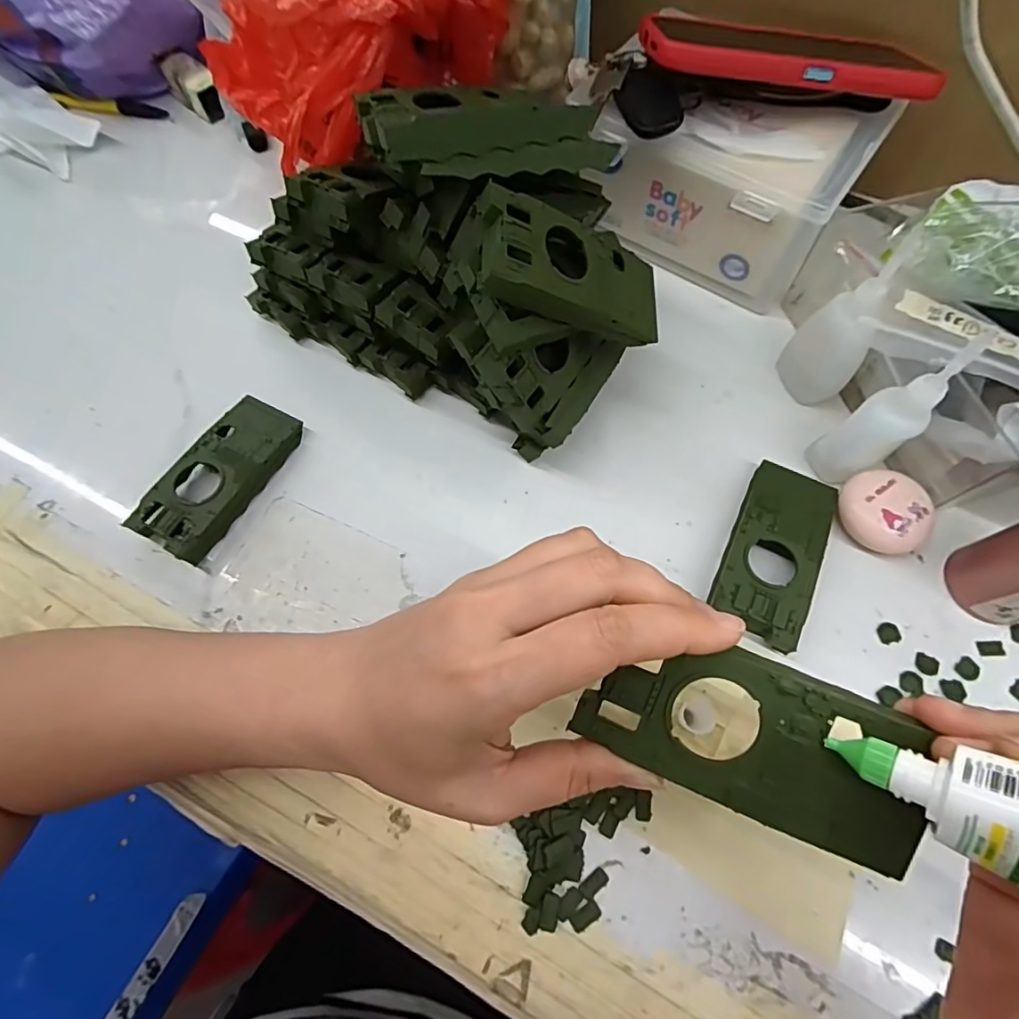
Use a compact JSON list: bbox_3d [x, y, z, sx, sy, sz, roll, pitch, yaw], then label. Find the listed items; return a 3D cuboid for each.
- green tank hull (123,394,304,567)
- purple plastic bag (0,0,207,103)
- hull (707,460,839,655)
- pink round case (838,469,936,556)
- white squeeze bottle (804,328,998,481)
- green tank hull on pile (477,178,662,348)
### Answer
[{"bbox_3d":[-0.174,-0.021,0.323,0.046,0.020,0.102,27,69,11],"label":"green tank hull"},{"bbox_3d":[-0.364,-0.407,0.442,0.179,0.082,0.107,16,68,7],"label":"purple plastic bag"},{"bbox_3d":[0.148,0.022,0.300,0.046,0.021,0.104,24,69,10],"label":"hull"},{"bbox_3d":[0.212,0.003,0.304,0.046,0.022,0.044,0,66,0],"label":"pink round case"},{"bbox_3d":[0.201,-0.051,0.280,0.038,0.101,0.029,-30,70,-12],"label":"white squeeze bottle"},{"bbox_3d":[0.031,-0.113,0.257,0.108,0.024,0.045,6,62,-33],"label":"green tank hull on pile"}]

